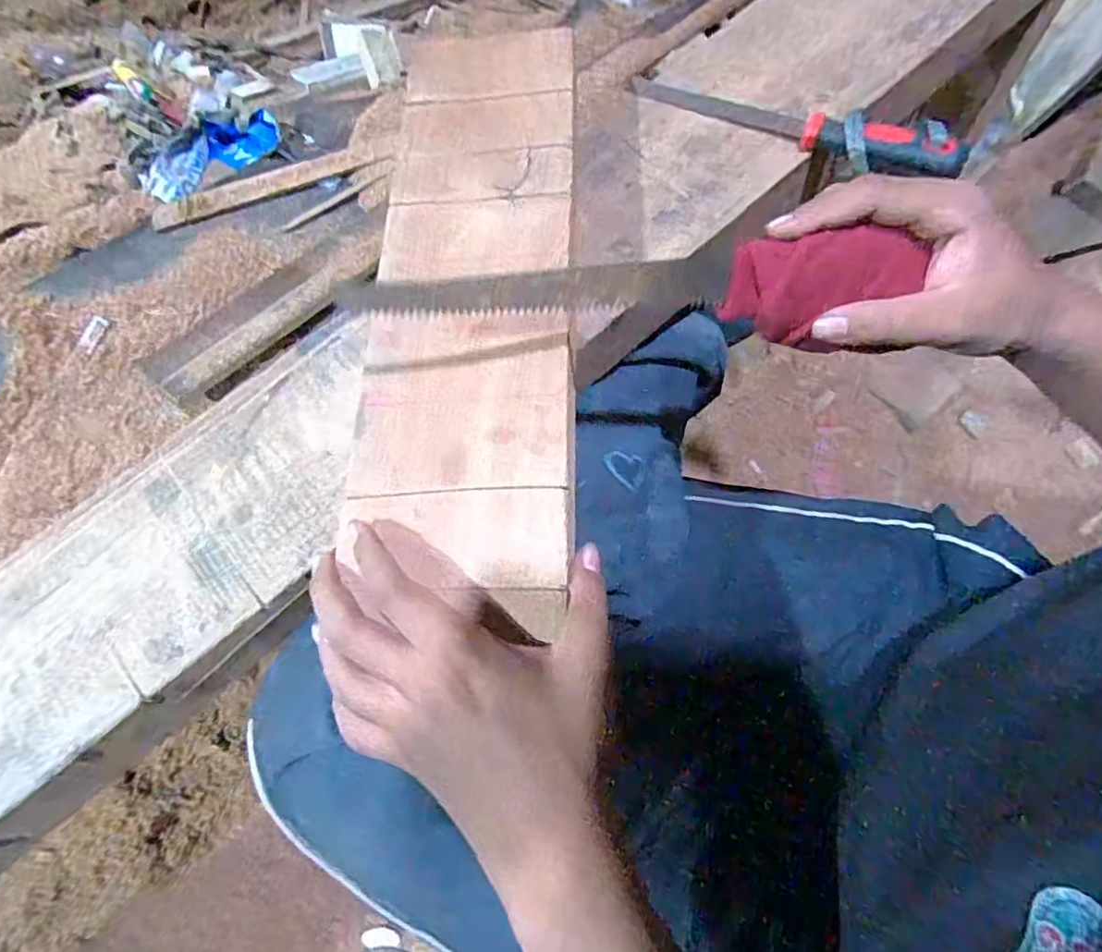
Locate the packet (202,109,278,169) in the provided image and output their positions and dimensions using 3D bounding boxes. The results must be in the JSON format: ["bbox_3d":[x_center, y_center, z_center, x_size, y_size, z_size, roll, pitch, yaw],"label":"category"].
[{"bbox_3d":[-0.495,-0.531,0.968,0.125,0.060,0.082,6,71,3],"label":"packet"}]

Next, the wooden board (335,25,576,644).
[{"bbox_3d":[-0.047,-0.125,0.361,0.118,0.014,0.408,-1,69,1],"label":"wooden board"}]

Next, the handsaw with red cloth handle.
[{"bbox_3d":[0.040,-0.089,0.300,0.270,0.052,0.032,-4,70,-5],"label":"handsaw with red cloth handle"}]

